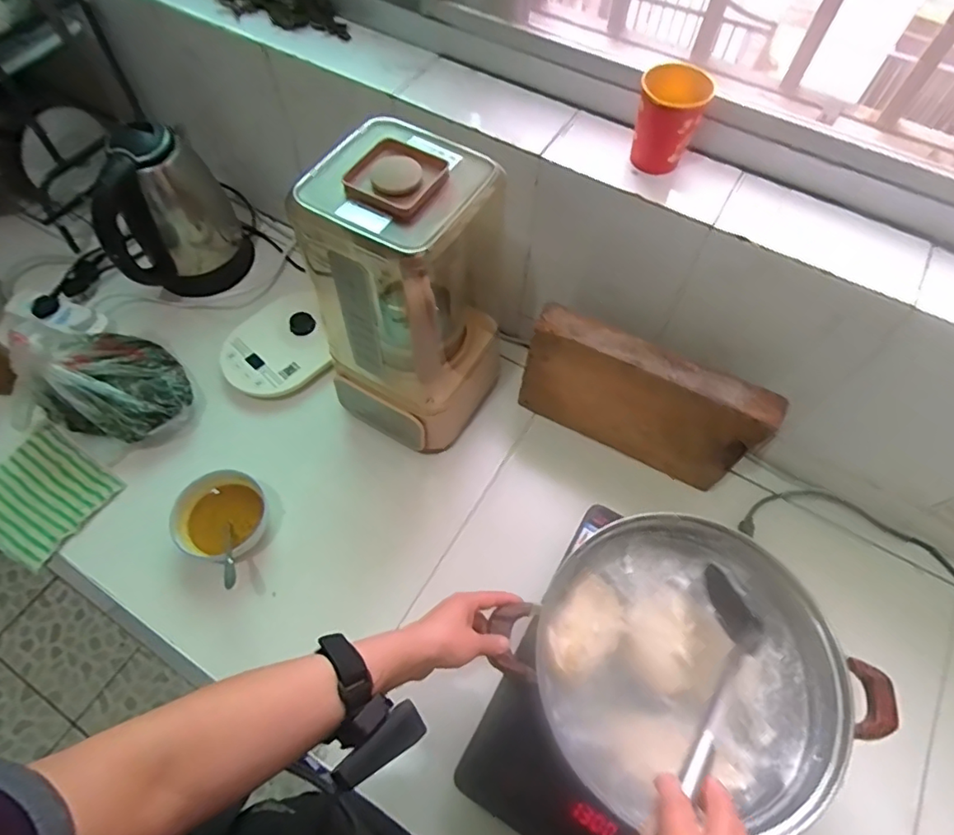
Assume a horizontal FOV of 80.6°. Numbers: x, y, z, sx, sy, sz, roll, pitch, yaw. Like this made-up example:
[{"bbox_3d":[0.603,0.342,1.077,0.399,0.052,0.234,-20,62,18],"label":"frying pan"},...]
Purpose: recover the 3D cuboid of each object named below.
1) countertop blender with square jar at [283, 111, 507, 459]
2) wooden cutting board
[{"bbox_3d":[-0.074,-0.138,0.699,0.176,0.355,0.204,28,65,13],"label":"countertop blender with square jar"},{"bbox_3d":[0.206,-0.021,0.735,0.294,0.191,0.051,26,64,12],"label":"wooden cutting board"}]

